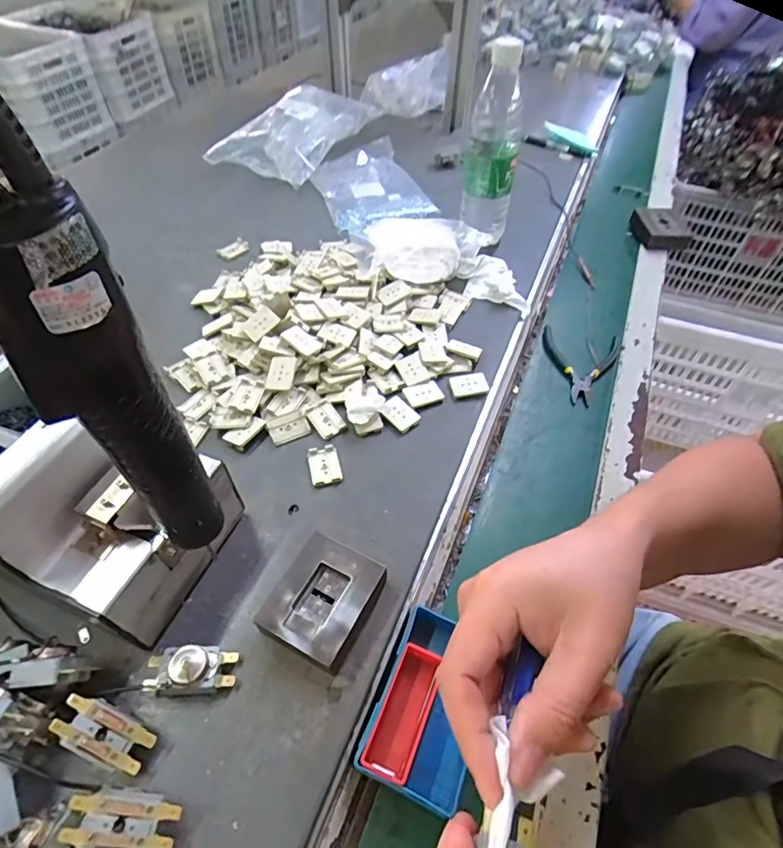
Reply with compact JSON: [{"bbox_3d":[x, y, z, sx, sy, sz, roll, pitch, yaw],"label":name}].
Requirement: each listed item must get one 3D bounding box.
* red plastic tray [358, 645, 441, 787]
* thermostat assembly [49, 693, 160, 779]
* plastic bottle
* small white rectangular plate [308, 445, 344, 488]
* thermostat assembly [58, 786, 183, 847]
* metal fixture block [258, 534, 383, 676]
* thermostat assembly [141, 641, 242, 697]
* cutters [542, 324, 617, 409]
[{"bbox_3d":[0.010,0.206,0.352,0.032,0.027,0.082,20,54,13],"label":"red plastic tray"},{"bbox_3d":[-0.183,0.198,0.314,0.060,0.020,0.028,29,55,0],"label":"thermostat assembly"},{"bbox_3d":[0.125,-0.336,0.610,0.064,0.225,0.067,10,53,6],"label":"plastic bottle"},{"bbox_3d":[-0.062,0.038,0.459,0.028,0.004,0.042,-12,53,-11],"label":"small white rectangular plate"},{"bbox_3d":[-0.153,0.231,0.285,0.057,0.029,0.030,8,52,4],"label":"thermostat assembly"},{"bbox_3d":[-0.050,0.132,0.368,0.068,0.026,0.081,23,55,16],"label":"metal fixture block"},{"bbox_3d":[-0.139,0.172,0.340,0.058,0.028,0.031,-2,52,-4],"label":"thermostat assembly"},{"bbox_3d":[0.226,-0.073,0.591,0.089,0.009,0.126,14,53,9],"label":"cutters"}]

